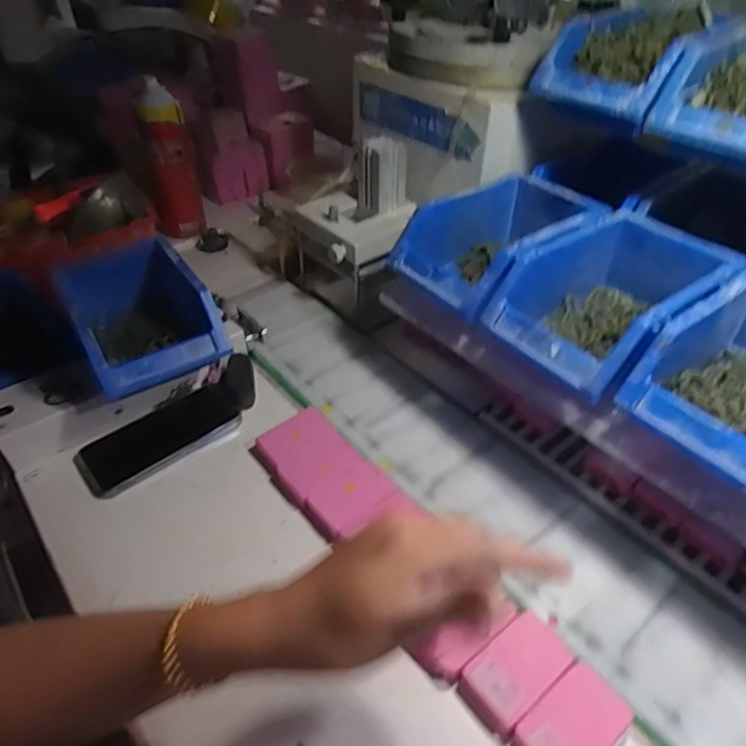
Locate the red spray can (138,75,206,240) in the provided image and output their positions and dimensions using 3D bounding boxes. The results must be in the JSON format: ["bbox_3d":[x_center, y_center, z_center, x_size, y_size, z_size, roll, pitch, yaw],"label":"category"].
[{"bbox_3d":[-0.290,-0.296,0.793,0.064,0.195,0.062,-9,42,-10],"label":"red spray can"}]

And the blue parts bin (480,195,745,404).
[{"bbox_3d":[0.212,-0.068,0.474,0.210,0.081,0.126,-26,48,-27],"label":"blue parts bin"}]

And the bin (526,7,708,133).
[{"bbox_3d":[0.229,-0.287,0.512,0.125,0.063,0.138,30,49,29],"label":"bin"}]

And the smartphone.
[{"bbox_3d":[-0.210,0.066,0.547,0.149,0.014,0.073,-31,46,-25],"label":"smartphone"}]

